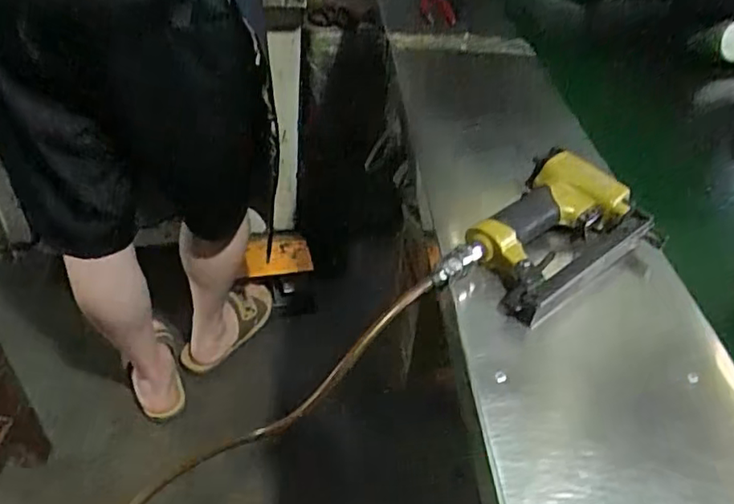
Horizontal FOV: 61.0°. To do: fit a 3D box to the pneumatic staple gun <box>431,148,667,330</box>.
[{"bbox_3d":[0.160,-0.014,0.580,0.227,0.050,0.131,-26,50,-32],"label":"pneumatic staple gun"}]

